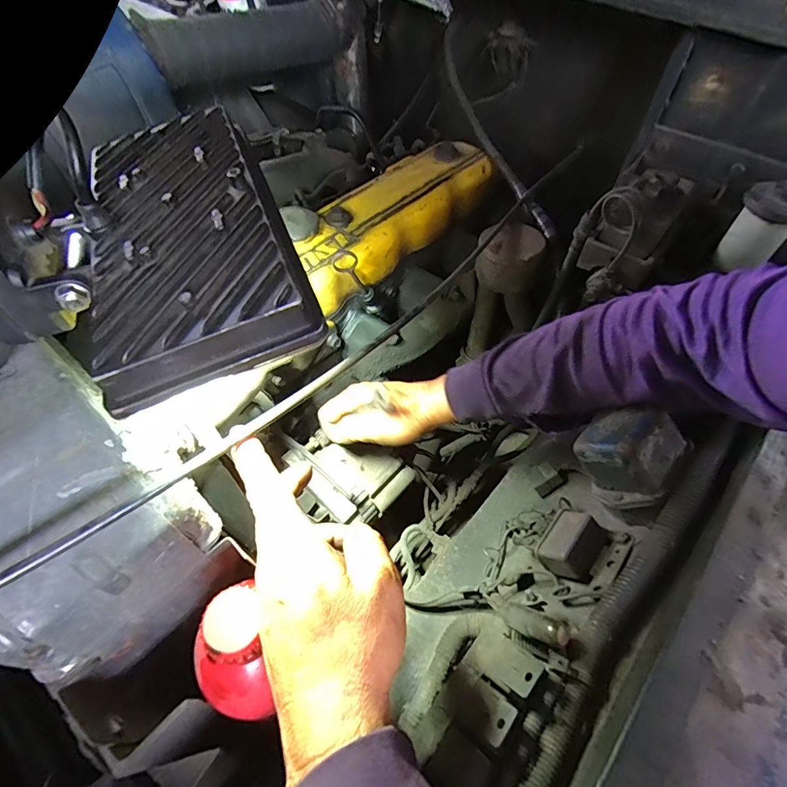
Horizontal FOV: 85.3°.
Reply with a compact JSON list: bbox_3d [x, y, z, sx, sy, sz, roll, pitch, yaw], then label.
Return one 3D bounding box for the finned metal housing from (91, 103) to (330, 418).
[{"bbox_3d":[-0.113,-0.096,0.235,0.096,0.025,0.208,-19,60,-12],"label":"finned metal housing"}]

